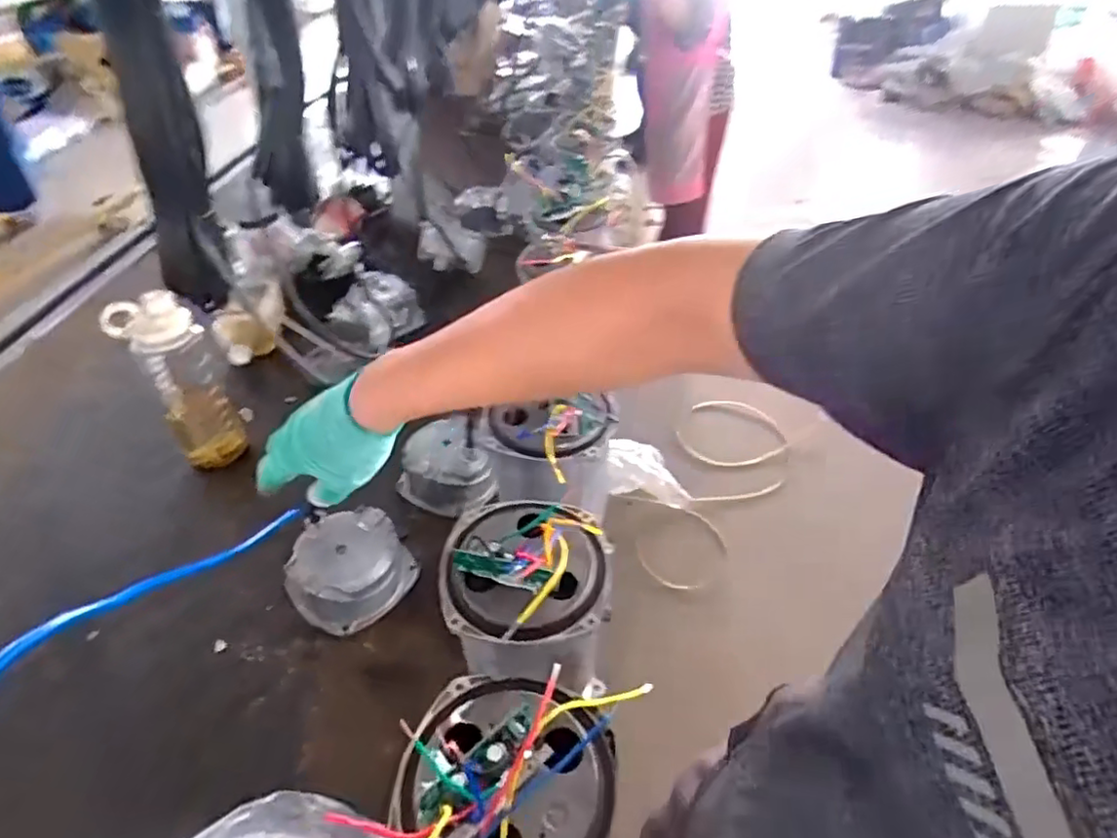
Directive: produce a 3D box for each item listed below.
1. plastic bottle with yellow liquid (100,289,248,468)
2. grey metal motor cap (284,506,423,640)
[{"bbox_3d":[-0.516,-0.051,0.850,0.094,0.260,0.088,-22,46,-23],"label":"plastic bottle with yellow liquid"},{"bbox_3d":[-0.239,0.171,0.716,0.110,0.071,0.126,25,47,25],"label":"grey metal motor cap"}]

